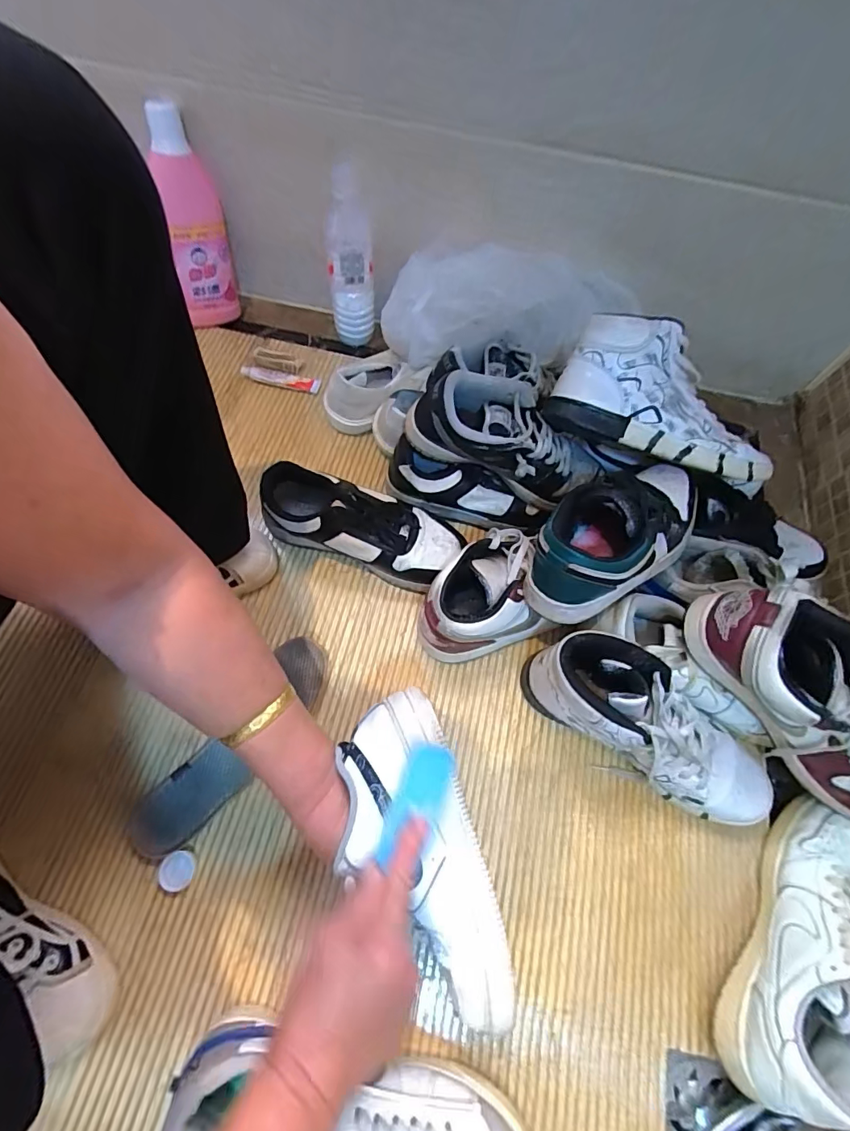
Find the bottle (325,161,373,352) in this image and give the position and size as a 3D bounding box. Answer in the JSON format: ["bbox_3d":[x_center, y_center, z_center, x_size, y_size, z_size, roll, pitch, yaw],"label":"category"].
[{"bbox_3d":[-0.111,-0.429,0.689,0.065,0.226,0.065,-9,66,-8],"label":"bottle"}]

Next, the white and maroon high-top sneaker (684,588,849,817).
[{"bbox_3d":[0.372,0.136,0.444,0.102,0.102,0.261,-39,93,-18],"label":"white and maroon high-top sneaker"}]

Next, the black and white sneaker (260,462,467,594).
[{"bbox_3d":[-0.073,-0.049,0.566,0.239,0.099,0.094,16,66,4],"label":"black and white sneaker"}]

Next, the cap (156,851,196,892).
[{"bbox_3d":[-0.239,0.293,0.449,0.031,0.008,0.032,1,65,-3],"label":"cap"}]

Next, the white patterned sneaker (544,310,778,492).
[{"bbox_3d":[0.273,-0.182,0.540,0.250,0.103,0.126,19,98,-1],"label":"white patterned sneaker"}]

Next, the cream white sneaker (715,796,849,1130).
[{"bbox_3d":[0.356,0.345,0.415,0.094,0.087,0.251,36,68,12],"label":"cream white sneaker"}]

